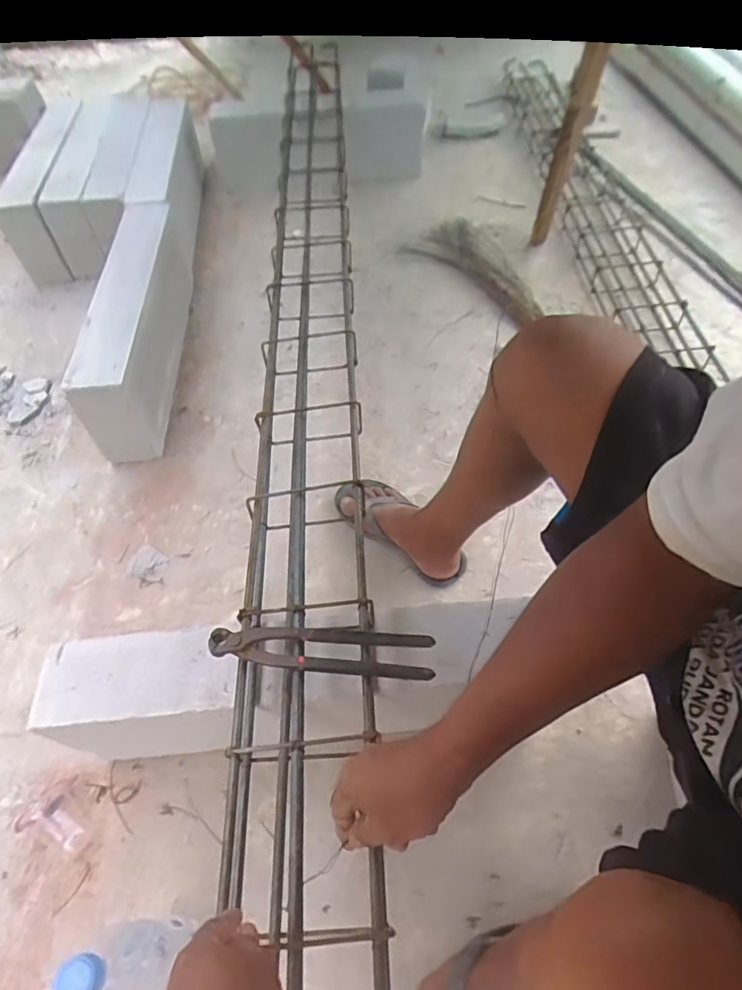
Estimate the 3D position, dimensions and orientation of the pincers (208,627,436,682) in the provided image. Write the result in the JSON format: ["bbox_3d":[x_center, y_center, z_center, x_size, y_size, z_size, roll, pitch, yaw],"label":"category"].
[{"bbox_3d":[-0.049,0.152,0.527,0.216,0.015,0.042,3,56,6],"label":"pincers"}]

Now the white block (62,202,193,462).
[{"bbox_3d":[-0.482,-0.380,1.139,0.135,0.217,0.649,-8,54,-2],"label":"white block"}]

